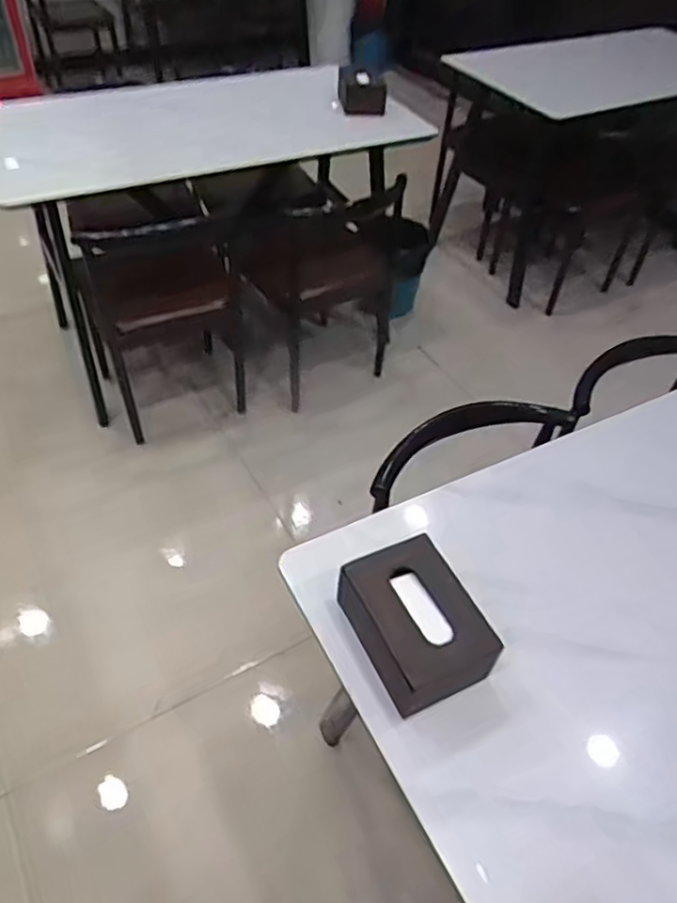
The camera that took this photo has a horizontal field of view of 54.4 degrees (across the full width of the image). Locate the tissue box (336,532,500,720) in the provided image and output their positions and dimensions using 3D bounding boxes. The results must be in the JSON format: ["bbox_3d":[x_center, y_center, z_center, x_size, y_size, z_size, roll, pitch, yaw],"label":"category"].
[{"bbox_3d":[0.091,0.199,0.760,0.123,0.088,0.171,-18,52,-21],"label":"tissue box"}]

